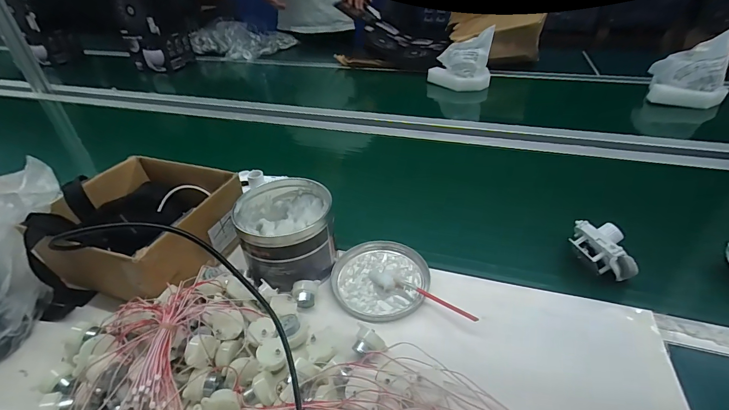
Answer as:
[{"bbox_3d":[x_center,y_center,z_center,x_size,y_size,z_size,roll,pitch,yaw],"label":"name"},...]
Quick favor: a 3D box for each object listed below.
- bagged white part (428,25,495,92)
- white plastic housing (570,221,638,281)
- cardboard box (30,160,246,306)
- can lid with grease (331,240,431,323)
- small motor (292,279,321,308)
[{"bbox_3d":[0.280,-0.421,1.058,0.174,0.139,0.124,7,37,13],"label":"bagged white part"},{"bbox_3d":[0.307,0.056,0.475,0.054,0.049,0.079,-3,38,0],"label":"white plastic housing"},{"bbox_3d":[-0.302,0.036,0.515,0.217,0.110,0.207,12,40,19],"label":"cardboard box"},{"bbox_3d":[0.020,0.096,0.498,0.126,0.016,0.132,-2,38,2],"label":"can lid with grease"},{"bbox_3d":[-0.074,0.115,0.463,0.033,0.025,0.030,-6,38,-3],"label":"small motor"}]

